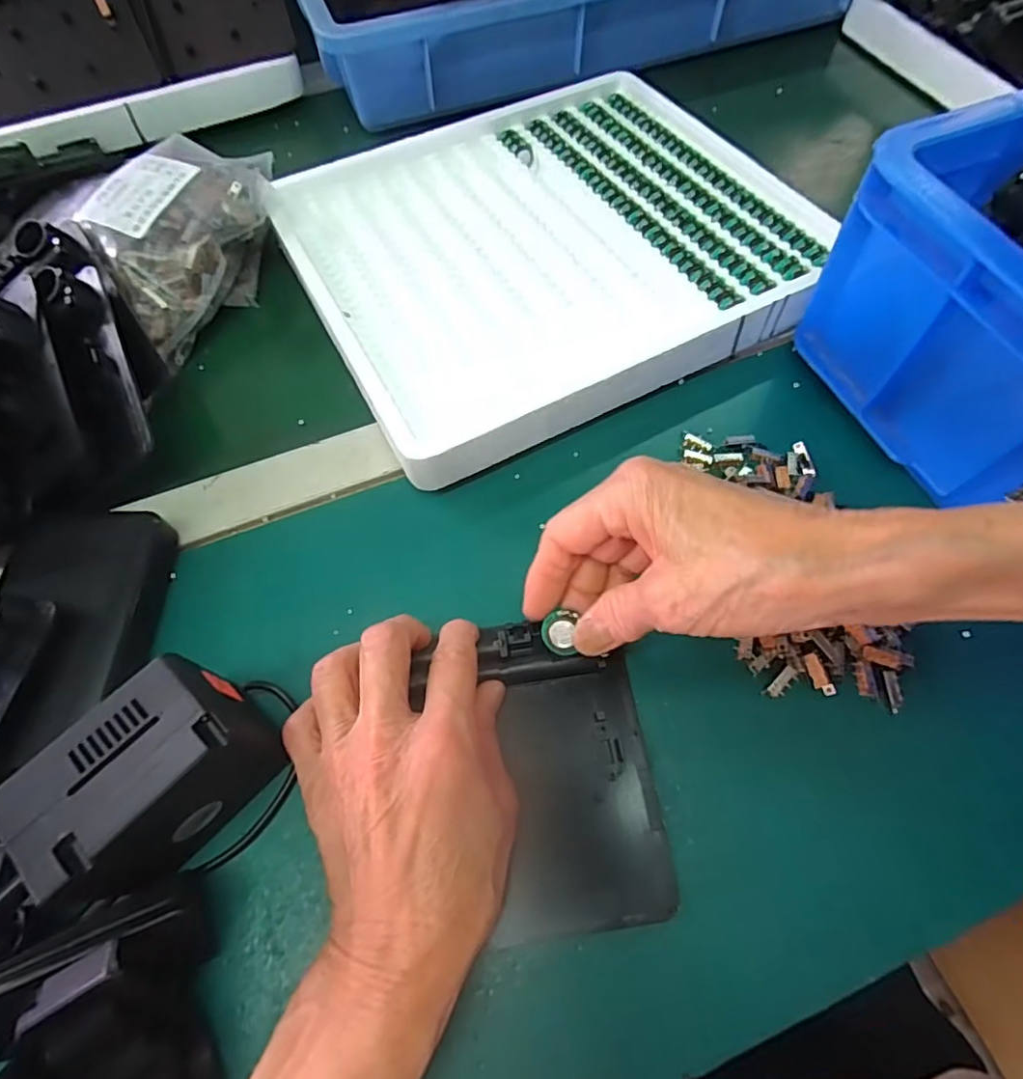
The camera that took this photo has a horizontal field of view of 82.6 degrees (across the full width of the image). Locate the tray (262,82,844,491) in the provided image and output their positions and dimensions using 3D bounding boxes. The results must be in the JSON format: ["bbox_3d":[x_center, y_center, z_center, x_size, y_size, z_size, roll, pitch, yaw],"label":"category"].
[{"bbox_3d":[0.019,-0.208,0.400,0.316,0.034,0.293,-27,65,-11],"label":"tray"}]

